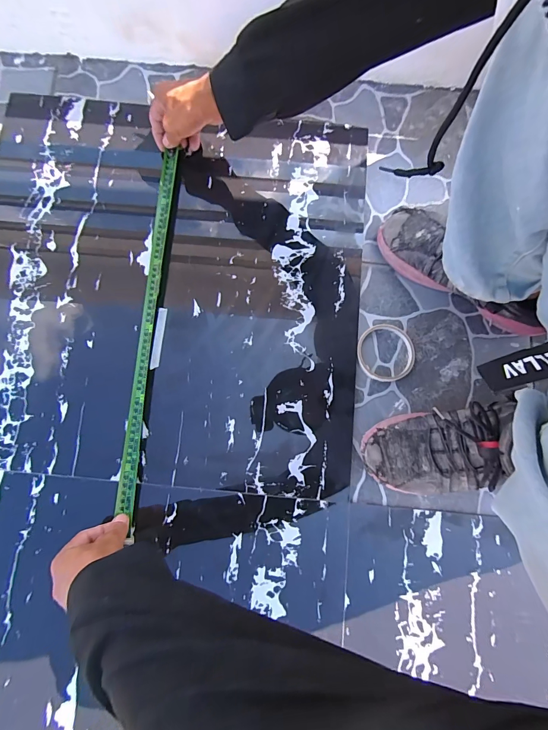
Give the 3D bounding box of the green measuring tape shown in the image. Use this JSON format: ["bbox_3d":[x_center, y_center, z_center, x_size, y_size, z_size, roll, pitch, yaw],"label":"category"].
[{"bbox_3d":[-0.181,-0.069,0.488,0.023,0.010,0.528,4,80,0],"label":"green measuring tape"}]

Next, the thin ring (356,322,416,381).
[{"bbox_3d":[0.167,-0.019,0.501,0.088,0.014,0.087,0,79,-1],"label":"thin ring"}]

